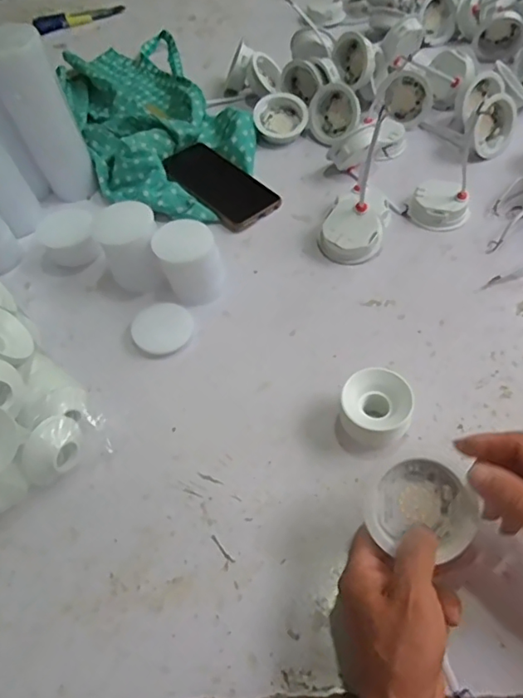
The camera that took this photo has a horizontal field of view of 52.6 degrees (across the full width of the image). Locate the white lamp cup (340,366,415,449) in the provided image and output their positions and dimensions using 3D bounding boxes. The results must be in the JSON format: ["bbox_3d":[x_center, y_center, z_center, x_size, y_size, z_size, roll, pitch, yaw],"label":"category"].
[{"bbox_3d":[0.095,0.054,0.442,0.055,0.046,0.061,6,55,9],"label":"white lamp cup"}]

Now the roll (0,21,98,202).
[{"bbox_3d":[-0.245,-0.250,0.614,0.067,0.214,0.063,-2,54,3],"label":"roll"}]

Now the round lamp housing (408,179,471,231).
[{"bbox_3d":[0.206,-0.168,0.608,0.062,0.025,0.063,-2,54,3],"label":"round lamp housing"}]

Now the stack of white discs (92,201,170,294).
[{"bbox_3d":[-0.131,-0.102,0.544,0.057,0.080,0.046,-4,54,2],"label":"stack of white discs"}]

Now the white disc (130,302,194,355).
[{"bbox_3d":[-0.099,-0.022,0.535,0.057,0.009,0.058,-2,54,3],"label":"white disc"}]

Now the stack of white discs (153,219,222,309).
[{"bbox_3d":[-0.071,-0.086,0.540,0.061,0.072,0.055,-14,54,-5],"label":"stack of white discs"}]

